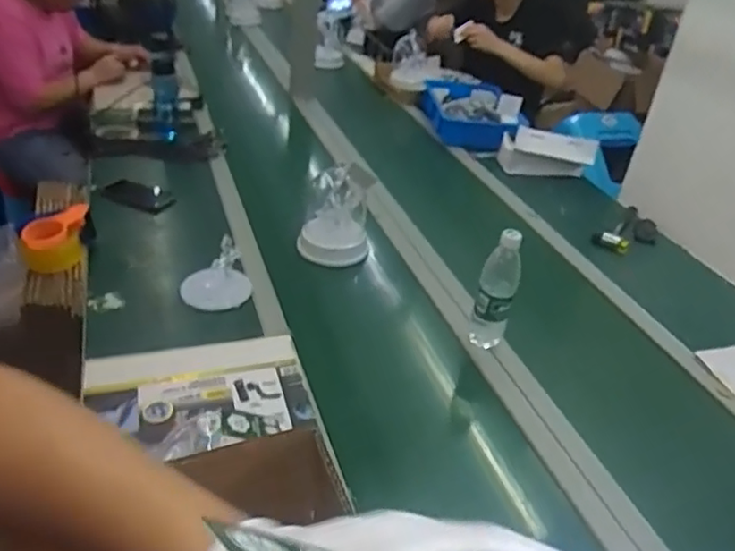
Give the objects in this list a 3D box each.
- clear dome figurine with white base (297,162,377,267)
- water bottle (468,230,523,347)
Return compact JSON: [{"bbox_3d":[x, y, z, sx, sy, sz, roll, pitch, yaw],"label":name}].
[{"bbox_3d":[-0.063,-0.137,1.327,0.140,0.187,0.125,9,33,2],"label":"clear dome figurine with white base"},{"bbox_3d":[0.224,0.026,1.085,0.059,0.235,0.063,15,34,11],"label":"water bottle"}]

